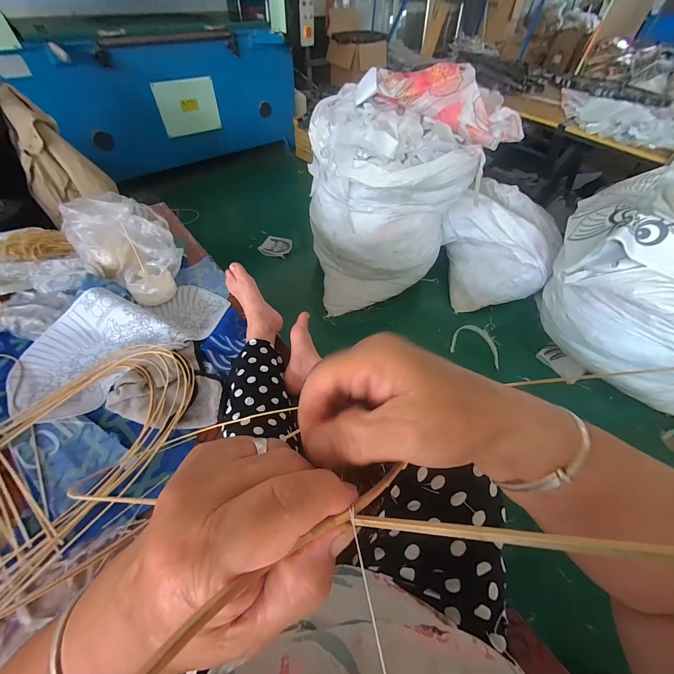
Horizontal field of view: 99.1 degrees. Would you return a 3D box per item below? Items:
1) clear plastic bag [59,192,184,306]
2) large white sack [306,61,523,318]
[{"bbox_3d":[-0.578,-0.263,0.833,0.291,0.184,0.236,35,59,20],"label":"clear plastic bag"},{"bbox_3d":[0.299,-0.719,1.580,0.824,0.991,0.605,-12,55,-12],"label":"large white sack"}]

